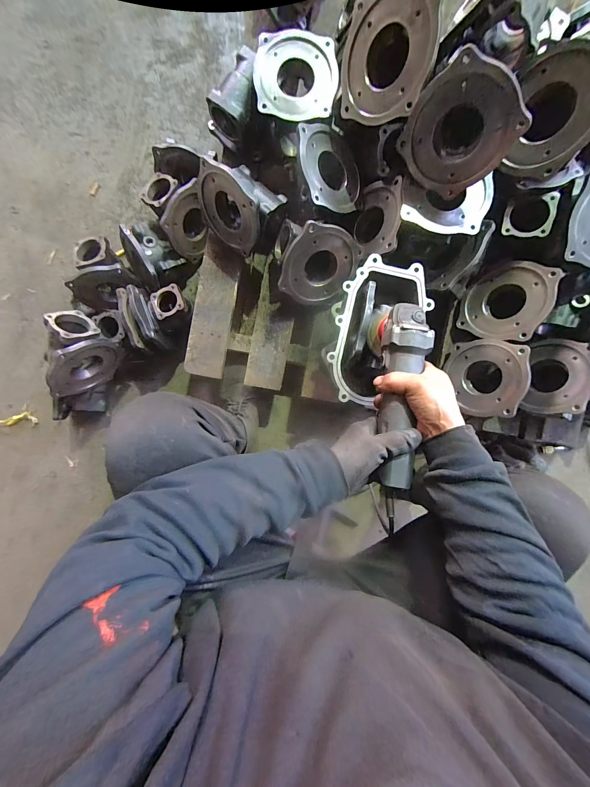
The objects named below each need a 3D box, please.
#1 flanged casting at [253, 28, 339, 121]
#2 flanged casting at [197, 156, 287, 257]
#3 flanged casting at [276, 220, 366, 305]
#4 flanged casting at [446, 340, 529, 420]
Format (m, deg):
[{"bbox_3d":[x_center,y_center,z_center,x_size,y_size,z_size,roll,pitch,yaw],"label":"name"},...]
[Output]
[{"bbox_3d":[0.002,-0.616,0.567,0.157,0.020,0.154,0,92,1],"label":"flanged casting"},{"bbox_3d":[-0.111,-0.418,0.637,0.160,0.157,0.121,41,64,0],"label":"flanged casting"},{"bbox_3d":[0.045,-0.292,0.644,0.169,0.113,0.158,-11,136,-11],"label":"flanged casting"},{"bbox_3d":[0.412,-0.031,0.632,0.035,0.155,0.157,8,94,-39],"label":"flanged casting"}]

